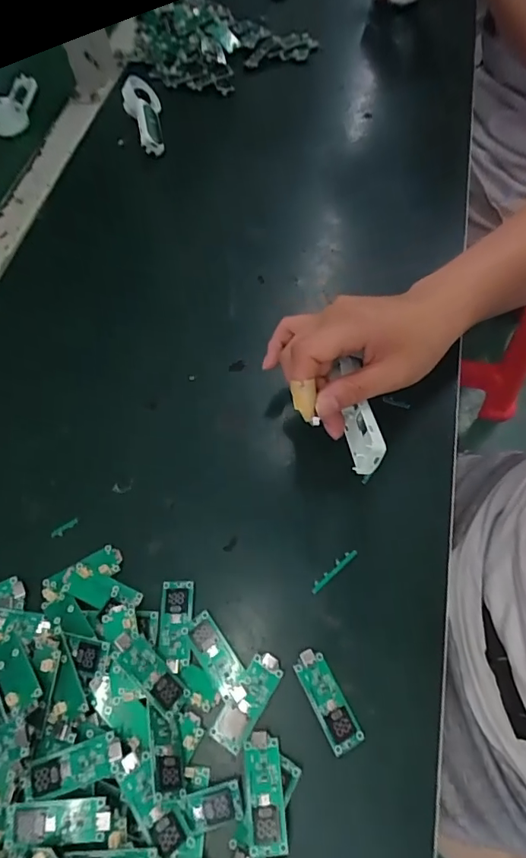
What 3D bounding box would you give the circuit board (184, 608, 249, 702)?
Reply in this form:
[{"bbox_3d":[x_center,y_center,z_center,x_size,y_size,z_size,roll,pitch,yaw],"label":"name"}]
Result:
[{"bbox_3d":[-0.026,0.132,0.284,0.017,0.004,0.049,-34,65,-13],"label":"circuit board"}]

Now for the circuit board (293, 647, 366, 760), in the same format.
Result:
[{"bbox_3d":[0.036,0.149,0.272,0.018,0.005,0.052,-26,64,-9],"label":"circuit board"}]

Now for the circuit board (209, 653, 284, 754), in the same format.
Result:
[{"bbox_3d":[-0.009,0.150,0.273,0.022,0.005,0.050,31,69,19],"label":"circuit board"}]

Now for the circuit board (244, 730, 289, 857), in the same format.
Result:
[{"bbox_3d":[0.001,0.186,0.252,0.019,0.009,0.051,-6,62,1],"label":"circuit board"}]

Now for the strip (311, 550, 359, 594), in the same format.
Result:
[{"bbox_3d":[0.044,0.089,0.309,0.037,0.005,0.006,-38,66,-15],"label":"strip"}]

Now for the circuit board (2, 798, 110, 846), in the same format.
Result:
[{"bbox_3d":[-0.100,0.192,0.241,0.049,0.004,0.018,-4,62,2],"label":"circuit board"}]

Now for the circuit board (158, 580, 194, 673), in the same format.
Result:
[{"bbox_3d":[-0.052,0.115,0.291,0.018,0.006,0.049,-3,62,3],"label":"circuit board"}]

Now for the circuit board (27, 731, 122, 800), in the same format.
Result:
[{"bbox_3d":[-0.096,0.172,0.250,0.046,0.005,0.020,-17,63,-5],"label":"circuit board"}]

